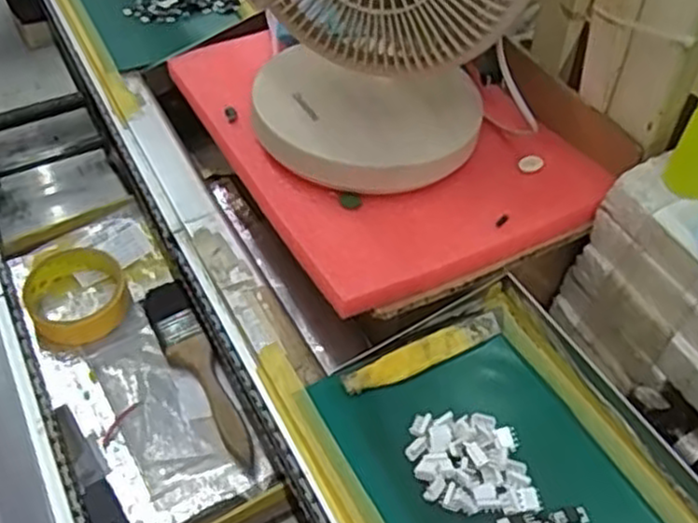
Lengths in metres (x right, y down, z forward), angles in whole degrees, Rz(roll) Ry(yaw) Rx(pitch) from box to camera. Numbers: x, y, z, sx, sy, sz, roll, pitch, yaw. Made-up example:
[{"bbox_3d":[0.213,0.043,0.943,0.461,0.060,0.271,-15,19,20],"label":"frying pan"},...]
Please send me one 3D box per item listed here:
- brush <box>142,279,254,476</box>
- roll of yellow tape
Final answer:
[{"bbox_3d":[-0.128,0.091,0.628,0.037,0.012,0.200,-22,52,-18],"label":"brush"},{"bbox_3d":[-0.245,0.029,0.672,0.087,0.025,0.087,0,48,0],"label":"roll of yellow tape"}]

